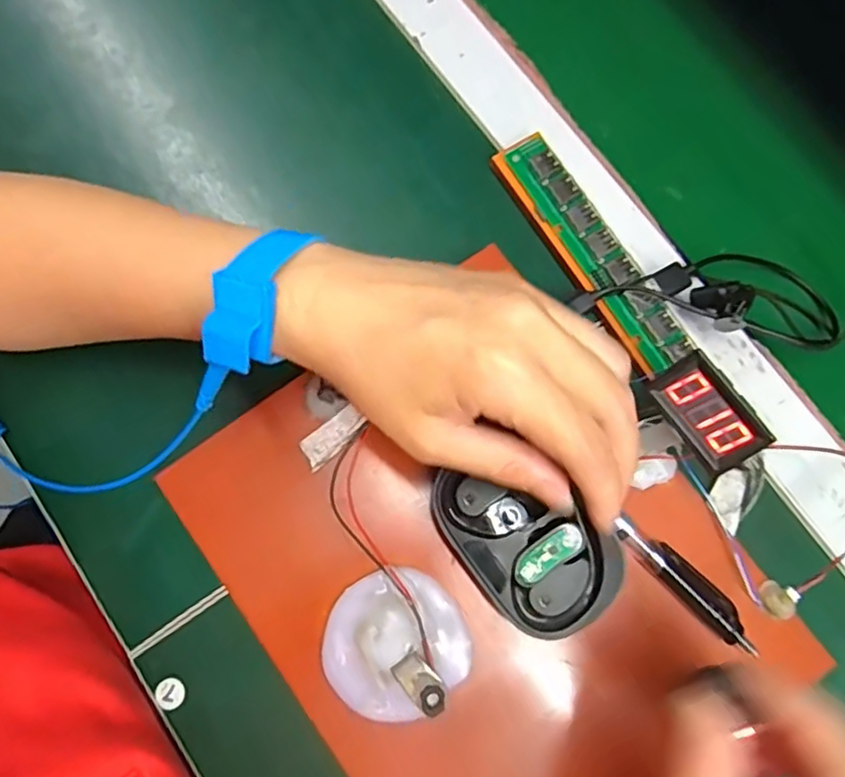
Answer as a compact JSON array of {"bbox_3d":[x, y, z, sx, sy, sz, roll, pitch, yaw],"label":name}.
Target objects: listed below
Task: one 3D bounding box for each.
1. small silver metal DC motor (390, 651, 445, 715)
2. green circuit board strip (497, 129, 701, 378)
[{"bbox_3d":[0.000,0.123,0.275,0.013,0.008,0.024,-44,81,-10],"label":"small silver metal DC motor"},{"bbox_3d":[0.085,-0.070,0.334,0.028,0.006,0.140,-35,80,19],"label":"green circuit board strip"}]

